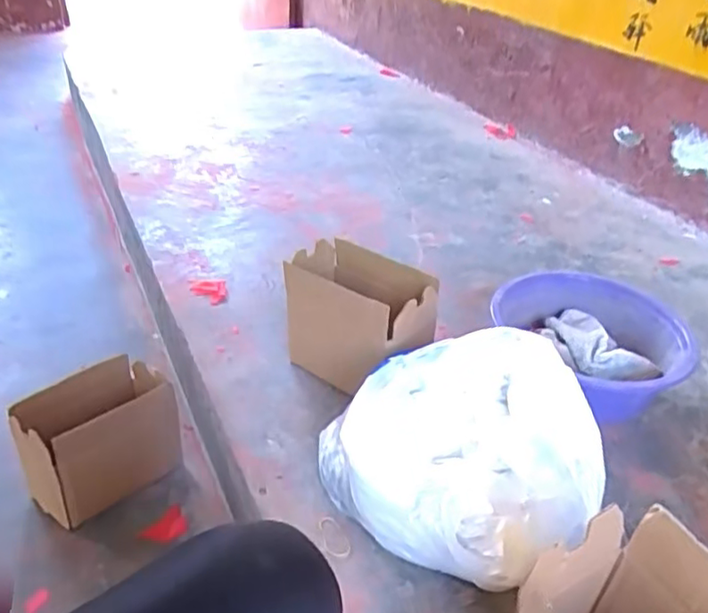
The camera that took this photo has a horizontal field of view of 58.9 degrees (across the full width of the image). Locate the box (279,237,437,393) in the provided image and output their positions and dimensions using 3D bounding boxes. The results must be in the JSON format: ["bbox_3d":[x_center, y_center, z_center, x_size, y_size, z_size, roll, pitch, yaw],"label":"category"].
[{"bbox_3d":[0.004,0.033,0.917,0.218,0.190,0.131,30,43,32],"label":"box"}]

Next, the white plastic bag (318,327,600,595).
[{"bbox_3d":[0.115,0.165,0.739,0.296,0.183,0.248,31,43,34],"label":"white plastic bag"}]

